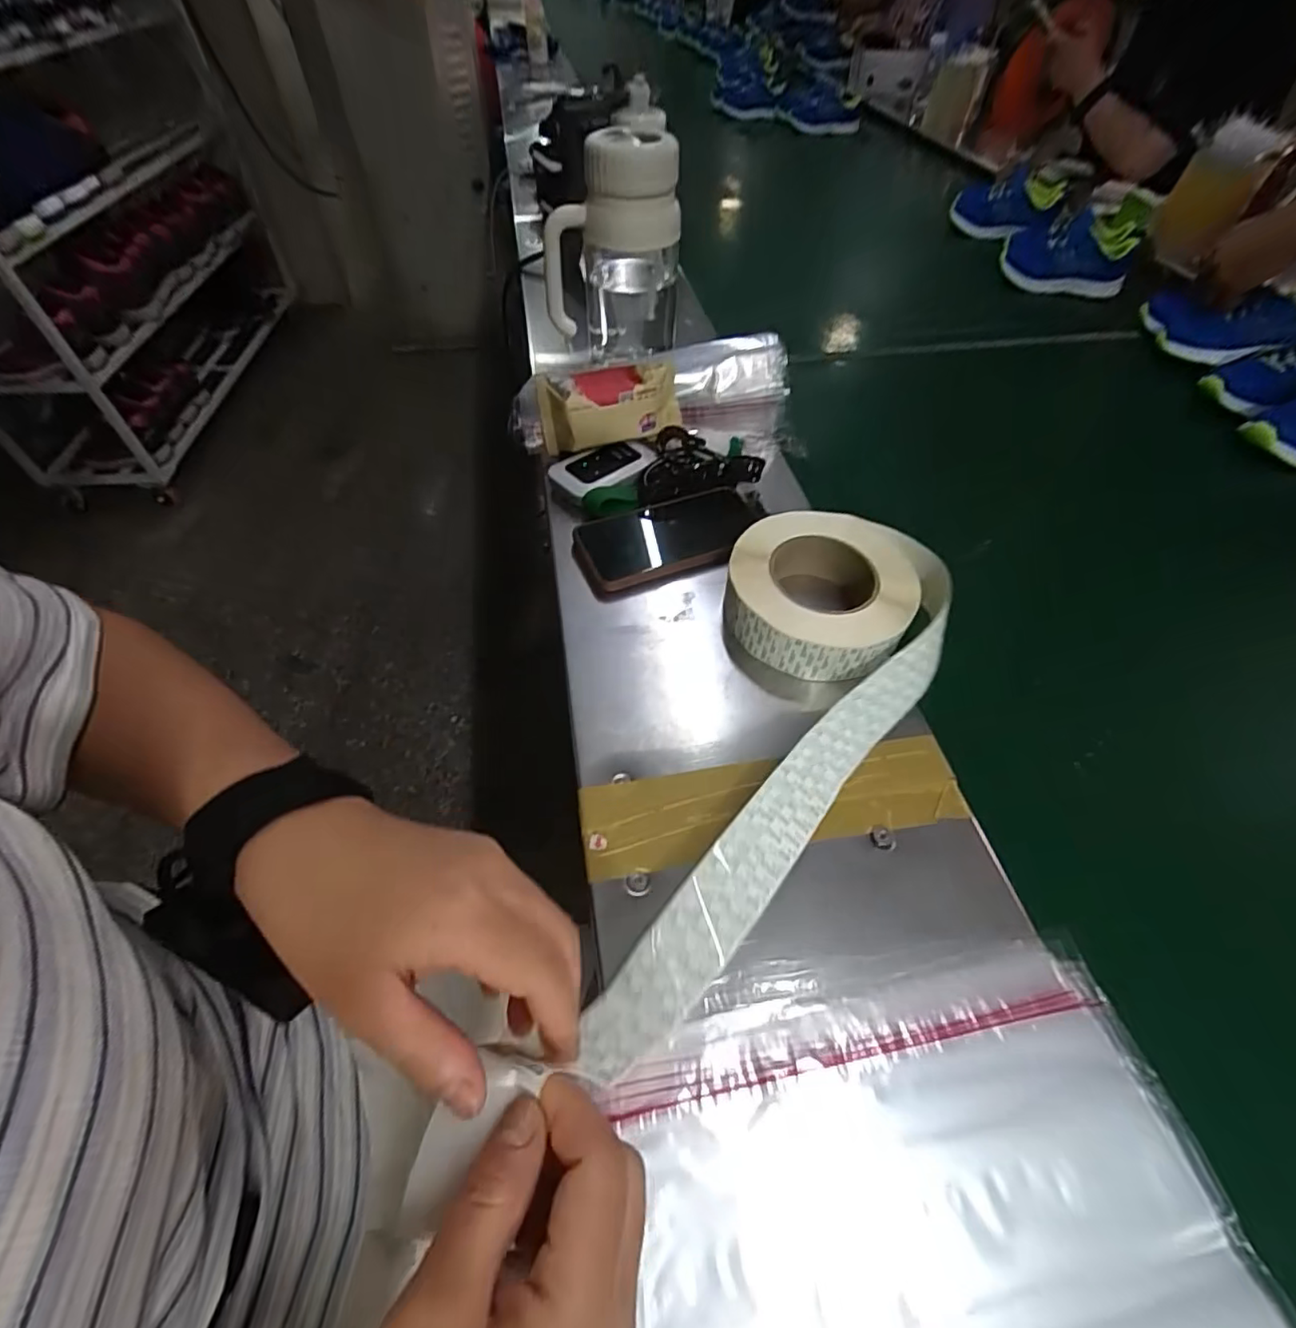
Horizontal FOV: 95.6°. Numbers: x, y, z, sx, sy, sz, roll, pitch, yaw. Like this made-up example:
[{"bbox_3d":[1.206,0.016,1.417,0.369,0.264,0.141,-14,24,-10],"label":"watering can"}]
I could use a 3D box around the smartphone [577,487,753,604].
[{"bbox_3d":[0.021,-0.109,0.505,0.167,0.019,0.079,-18,55,-14],"label":"smartphone"}]

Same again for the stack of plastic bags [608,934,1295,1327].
[{"bbox_3d":[0.115,0.255,0.233,0.267,0.015,0.245,-8,52,-6],"label":"stack of plastic bags"}]

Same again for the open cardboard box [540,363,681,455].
[{"bbox_3d":[-0.036,-0.244,0.558,0.133,0.059,0.063,-9,53,-7],"label":"open cardboard box"}]

